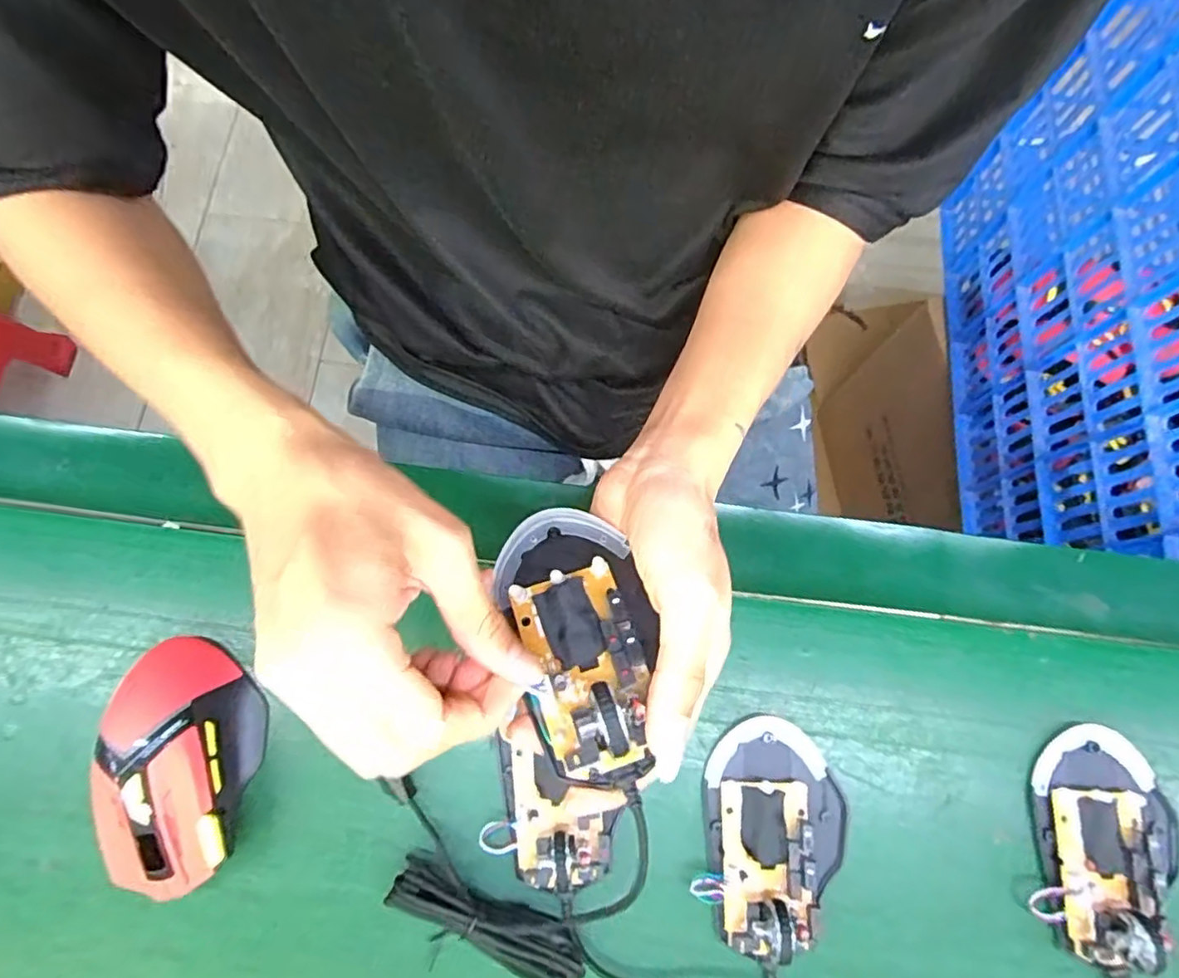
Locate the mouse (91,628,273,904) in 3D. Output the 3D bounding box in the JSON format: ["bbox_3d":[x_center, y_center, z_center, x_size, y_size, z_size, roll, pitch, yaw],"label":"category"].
[{"bbox_3d":[-0.207,0.137,0.316,0.066,0.040,0.118,-4,75,-2],"label":"mouse"}]

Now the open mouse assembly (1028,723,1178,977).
[{"bbox_3d":[0.270,0.184,0.319,0.068,0.032,0.112,14,76,3],"label":"open mouse assembly"}]

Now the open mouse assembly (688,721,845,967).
[{"bbox_3d":[0.095,0.175,0.316,0.073,0.032,0.106,11,75,2],"label":"open mouse assembly"}]

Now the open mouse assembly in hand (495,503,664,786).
[{"bbox_3d":[-0.005,0.056,0.253,0.057,0.030,0.113,-13,56,-4],"label":"open mouse assembly in hand"}]

